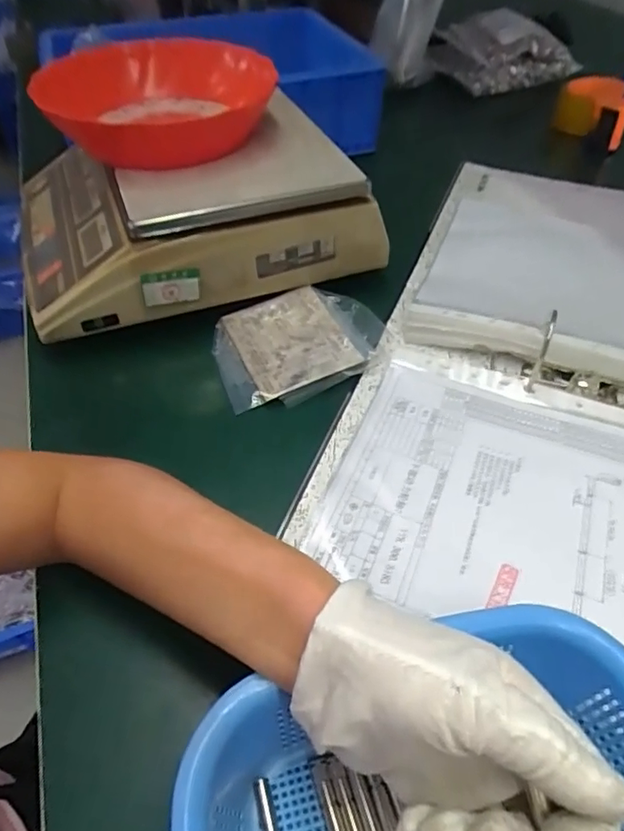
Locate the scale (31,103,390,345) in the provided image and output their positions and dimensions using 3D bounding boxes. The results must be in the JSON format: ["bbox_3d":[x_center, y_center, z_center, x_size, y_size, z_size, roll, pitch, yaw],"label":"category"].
[{"bbox_3d":[-0.117,-0.200,0.525,0.309,0.114,0.220,-18,52,-13],"label":"scale"}]

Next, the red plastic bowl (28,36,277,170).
[{"bbox_3d":[-0.137,-0.269,0.471,0.192,0.058,0.159,4,50,6],"label":"red plastic bowl"}]

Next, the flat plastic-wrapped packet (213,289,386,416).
[{"bbox_3d":[-0.009,-0.064,0.473,0.147,0.020,0.107,-17,52,-12],"label":"flat plastic-wrapped packet"}]

